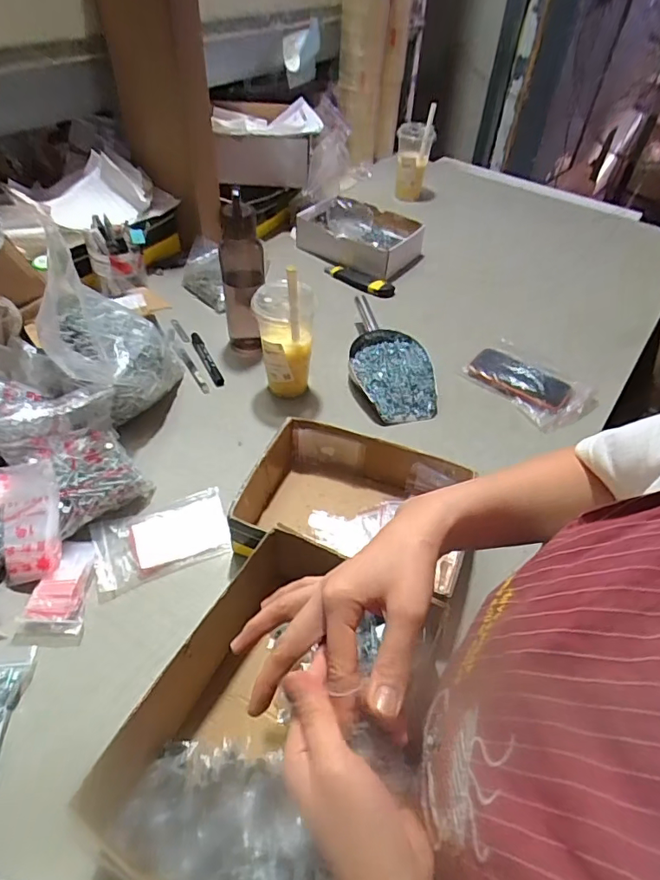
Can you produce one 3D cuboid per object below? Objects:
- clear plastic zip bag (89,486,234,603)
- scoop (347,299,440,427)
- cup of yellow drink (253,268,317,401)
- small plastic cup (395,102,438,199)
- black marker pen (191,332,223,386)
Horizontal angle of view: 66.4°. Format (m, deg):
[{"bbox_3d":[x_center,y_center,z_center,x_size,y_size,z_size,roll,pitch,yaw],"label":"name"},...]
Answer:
[{"bbox_3d":[-0.198,0.115,0.597,0.152,0.013,0.093,-17,51,-18],"label":"clear plastic zip bag"},{"bbox_3d":[0.093,-0.137,0.840,0.127,0.053,0.264,-3,48,-6],"label":"scoop"},{"bbox_3d":[-0.066,-0.160,0.735,0.084,0.211,0.076,-5,48,-7],"label":"cup of yellow drink"},{"bbox_3d":[0.216,-0.735,1.296,0.088,0.210,0.082,2,47,-2],"label":"small plastic cup"},{"bbox_3d":[-0.207,-0.137,0.845,0.018,0.013,0.150,-18,51,-19],"label":"black marker pen"}]

